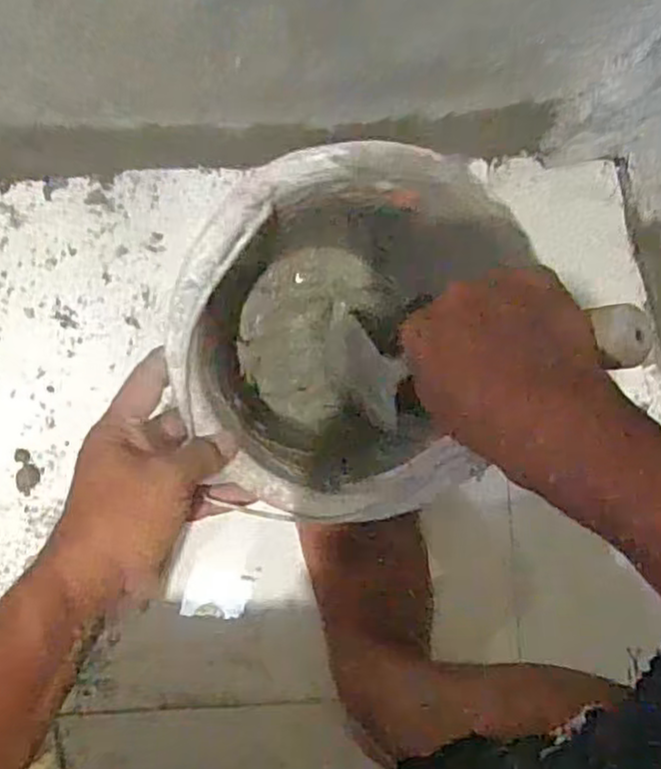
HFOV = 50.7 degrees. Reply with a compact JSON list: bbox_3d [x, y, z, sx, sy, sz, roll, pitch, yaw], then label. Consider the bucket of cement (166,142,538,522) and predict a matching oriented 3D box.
[{"bbox_3d":[0.012,-0.030,0.515,0.222,0.176,0.246,12,81,-3],"label":"bucket of cement"}]

